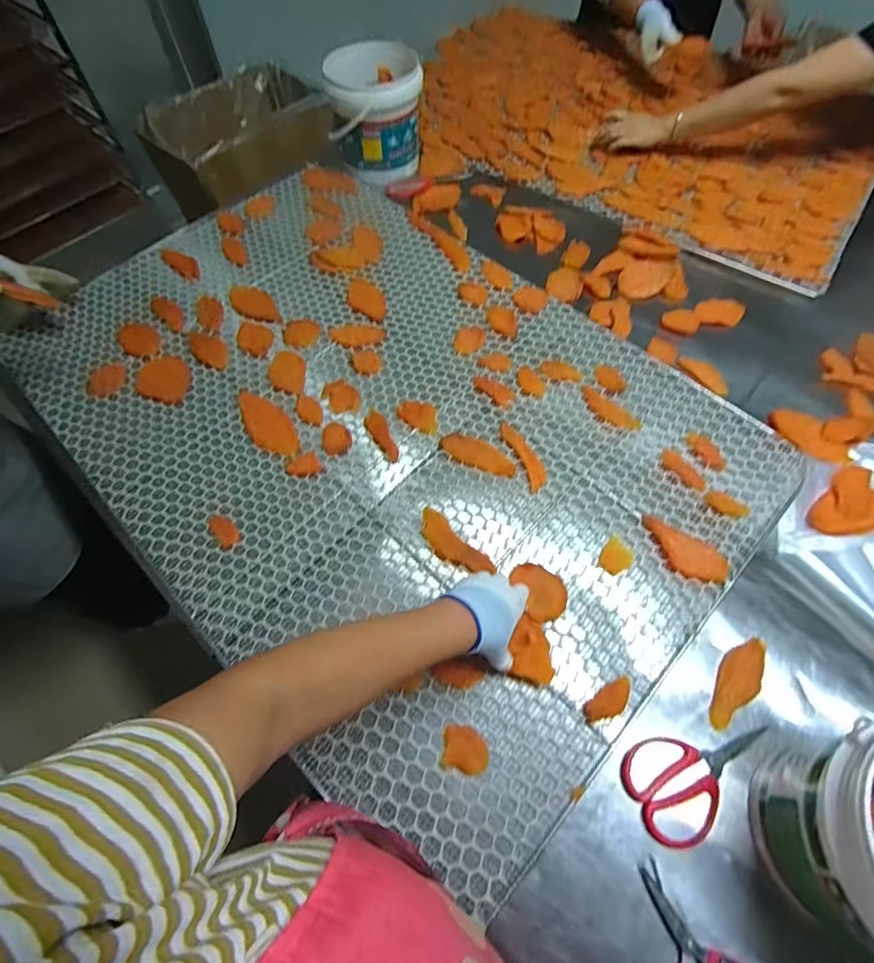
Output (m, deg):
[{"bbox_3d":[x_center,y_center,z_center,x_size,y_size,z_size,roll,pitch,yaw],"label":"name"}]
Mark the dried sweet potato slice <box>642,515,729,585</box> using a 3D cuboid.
[{"bbox_3d":[0.325,0.094,0.636,0.118,0.014,0.056,28,67,16],"label":"dried sweet potato slice"}]

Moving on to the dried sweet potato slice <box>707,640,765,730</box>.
[{"bbox_3d":[0.363,0.242,0.576,0.044,0.007,0.120,29,67,16],"label":"dried sweet potato slice"}]

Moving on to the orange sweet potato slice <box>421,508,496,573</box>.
[{"bbox_3d":[0.020,0.090,0.665,0.045,0.005,0.127,-41,68,-17],"label":"orange sweet potato slice"}]

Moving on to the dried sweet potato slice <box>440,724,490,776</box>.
[{"bbox_3d":[0.033,0.301,0.538,0.051,0.004,0.046,10,64,7],"label":"dried sweet potato slice"}]

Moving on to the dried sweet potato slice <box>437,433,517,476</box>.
[{"bbox_3d":[0.062,-0.041,0.721,0.119,0.008,0.045,23,66,13],"label":"dried sweet potato slice"}]

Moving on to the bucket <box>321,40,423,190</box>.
[{"bbox_3d":[-0.125,-0.769,1.008,0.193,0.182,0.195,-5,63,0],"label":"bucket"}]

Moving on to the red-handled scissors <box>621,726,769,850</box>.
[{"bbox_3d":[0.293,0.324,0.523,0.172,0.013,0.099,-13,63,-5],"label":"red-handled scissors"}]

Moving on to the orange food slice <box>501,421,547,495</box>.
[{"bbox_3d":[0.130,-0.041,0.714,0.032,0.004,0.121,-19,64,-8],"label":"orange food slice"}]

